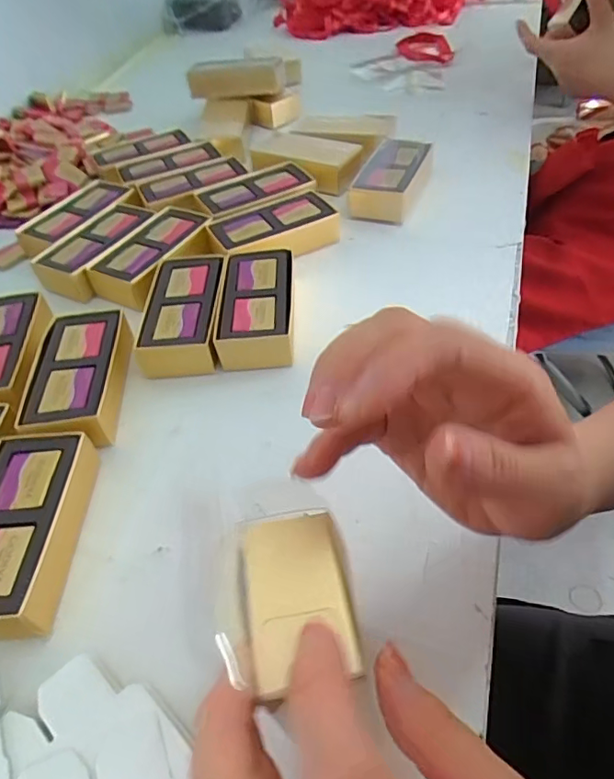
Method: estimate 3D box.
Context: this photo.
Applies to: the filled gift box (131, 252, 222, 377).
[{"bbox_3d":[-0.099,-0.064,0.436,0.055,0.031,0.116,-4,47,3],"label":"filled gift box"}]

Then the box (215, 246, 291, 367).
[{"bbox_3d":[-0.040,-0.067,0.439,0.058,0.033,0.116,-4,47,2],"label":"box"}]

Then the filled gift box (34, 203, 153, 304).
[{"bbox_3d":[-0.199,-0.136,0.514,0.052,0.031,0.117,18,52,21],"label":"filled gift box"}]

